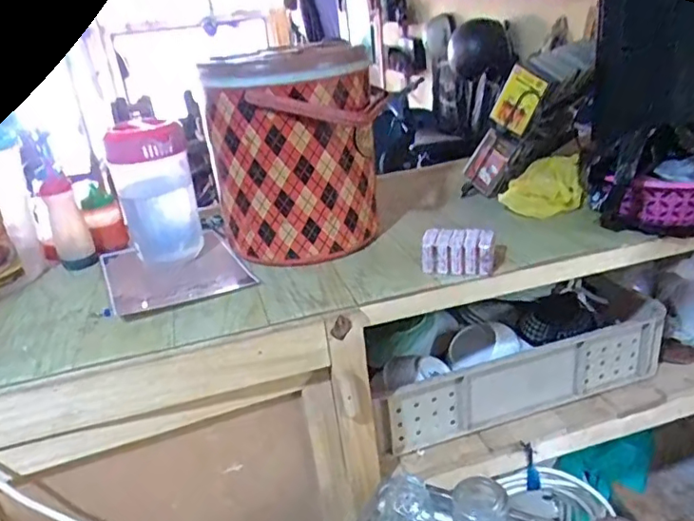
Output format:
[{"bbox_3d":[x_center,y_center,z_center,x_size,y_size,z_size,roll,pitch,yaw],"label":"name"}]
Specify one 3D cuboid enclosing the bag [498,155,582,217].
[{"bbox_3d":[0.353,-0.133,1.025,0.143,0.084,0.075,-9,26,-6],"label":"bag"}]

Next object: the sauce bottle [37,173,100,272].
[{"bbox_3d":[-0.496,-0.066,1.015,0.056,0.156,0.054,-24,31,-33],"label":"sauce bottle"}]

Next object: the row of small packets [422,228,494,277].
[{"bbox_3d":[0.163,-0.016,0.845,0.104,0.060,0.046,5,28,23],"label":"row of small packets"}]

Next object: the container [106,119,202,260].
[{"bbox_3d":[-0.324,-0.120,0.977,0.116,0.224,0.125,-14,27,-17],"label":"container"}]

